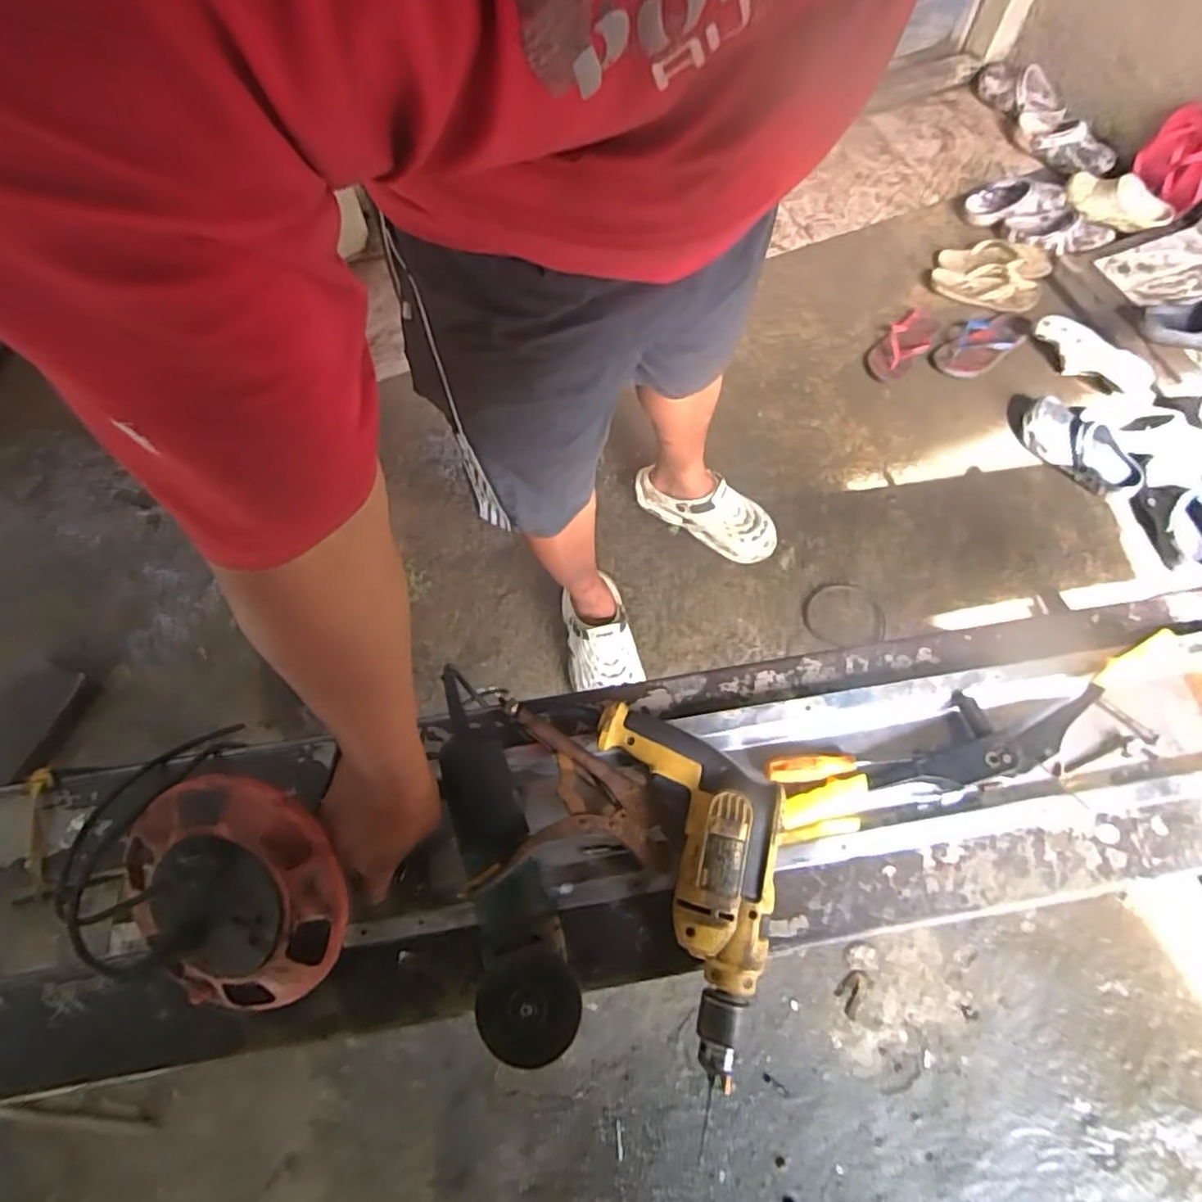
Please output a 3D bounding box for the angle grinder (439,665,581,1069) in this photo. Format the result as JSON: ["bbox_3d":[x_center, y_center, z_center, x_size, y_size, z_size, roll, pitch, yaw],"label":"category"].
[{"bbox_3d":[-0.093,0.222,0.577,0.075,0.075,0.302,-18,66,-7],"label":"angle grinder"}]

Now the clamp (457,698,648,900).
[{"bbox_3d":[-0.026,0.185,0.609,0.159,0.080,0.176,4,65,3],"label":"clamp"}]

